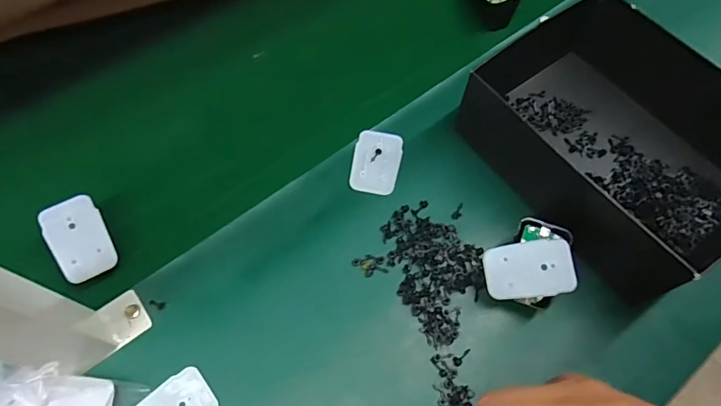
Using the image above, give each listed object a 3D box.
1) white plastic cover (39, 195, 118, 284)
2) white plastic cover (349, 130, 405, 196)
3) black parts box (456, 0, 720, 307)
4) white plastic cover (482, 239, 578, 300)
[{"bbox_3d":[-0.238,0.030,0.395,0.044,0.004,0.068,-24,88,-24],"label":"white plastic cover"},{"bbox_3d":[0.016,-0.040,0.452,0.044,0.006,0.068,10,64,3],"label":"white plastic cover"},{"bbox_3d":[0.226,-0.065,0.430,0.190,0.089,0.267,-30,69,-14],"label":"black parts box"},{"bbox_3d":[0.136,0.054,0.379,0.069,0.004,0.044,-10,78,7],"label":"white plastic cover"}]

